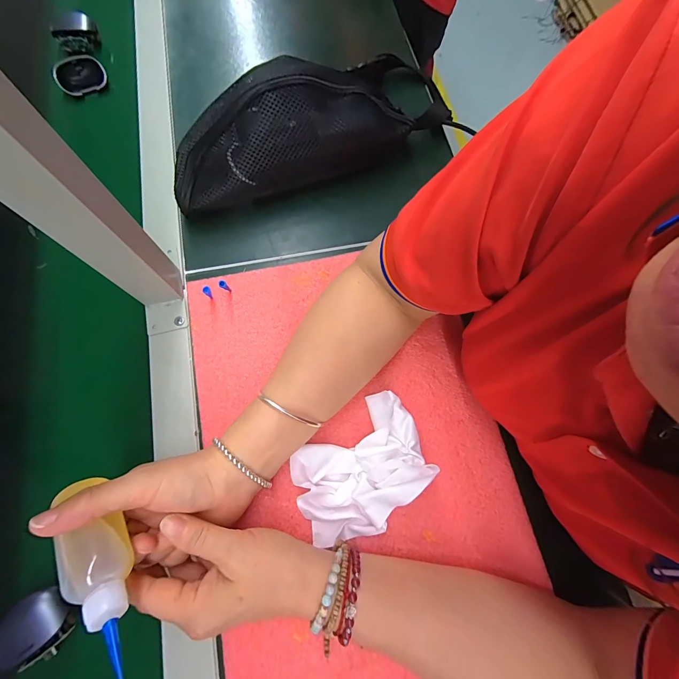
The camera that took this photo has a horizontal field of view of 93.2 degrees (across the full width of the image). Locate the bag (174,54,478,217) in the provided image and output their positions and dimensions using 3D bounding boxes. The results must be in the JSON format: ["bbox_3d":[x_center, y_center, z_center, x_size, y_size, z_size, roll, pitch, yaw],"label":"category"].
[{"bbox_3d":[-0.031,-0.252,0.364,0.331,0.085,0.122,-21,75,-9],"label":"bag"}]

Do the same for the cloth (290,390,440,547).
[{"bbox_3d":[0.021,0.110,0.275,0.124,0.033,0.085,-35,77,-12],"label":"cloth"}]

